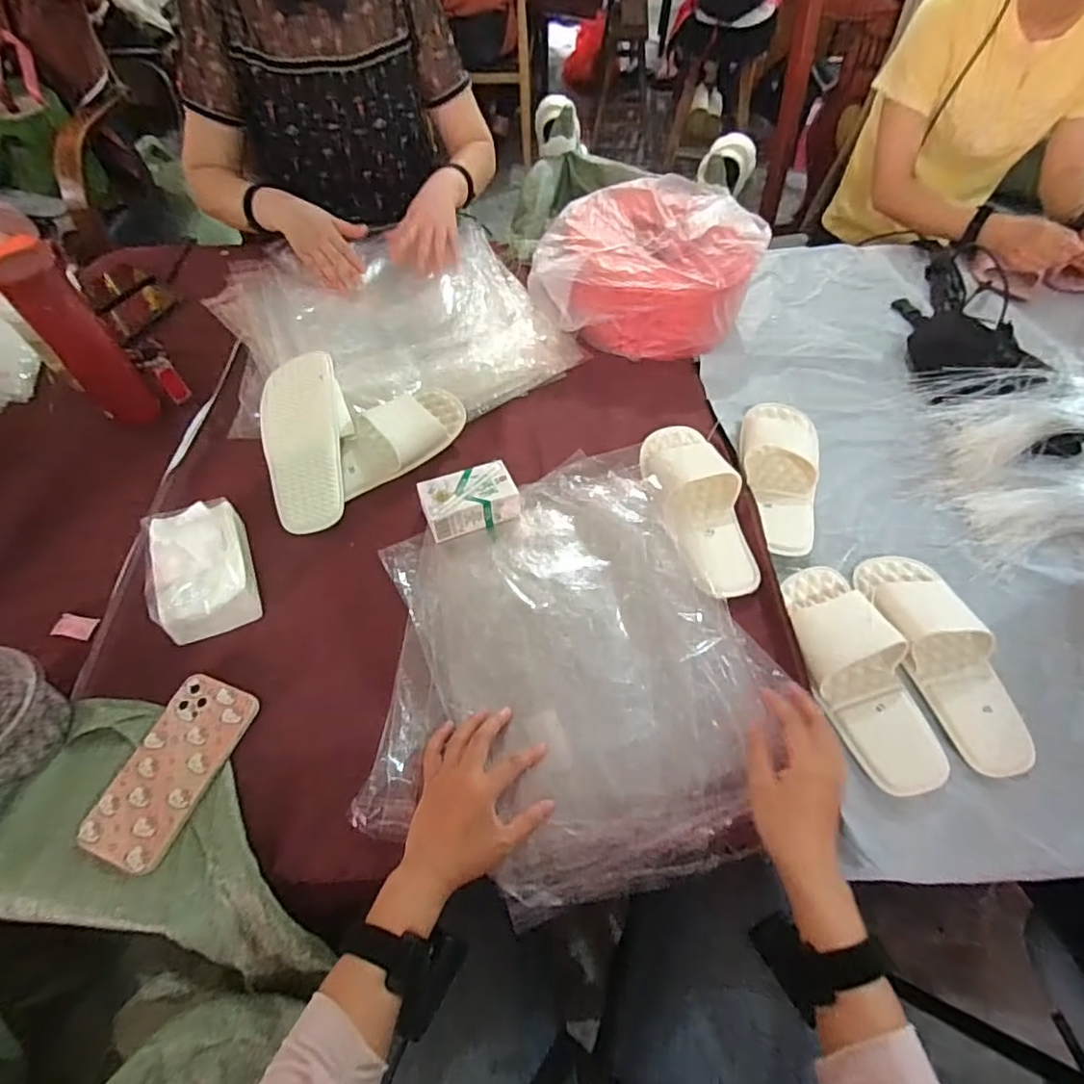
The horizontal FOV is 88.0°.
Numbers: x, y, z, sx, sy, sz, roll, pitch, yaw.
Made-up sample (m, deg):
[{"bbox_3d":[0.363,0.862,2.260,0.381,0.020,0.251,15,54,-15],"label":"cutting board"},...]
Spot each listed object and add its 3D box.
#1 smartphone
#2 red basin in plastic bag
[{"bbox_3d":[-0.342,0.209,0.520,0.084,0.016,0.164,18,63,11],"label":"smartphone"},{"bbox_3d":[0.149,-0.413,0.843,0.319,0.131,0.235,11,59,5],"label":"red basin in plastic bag"}]

